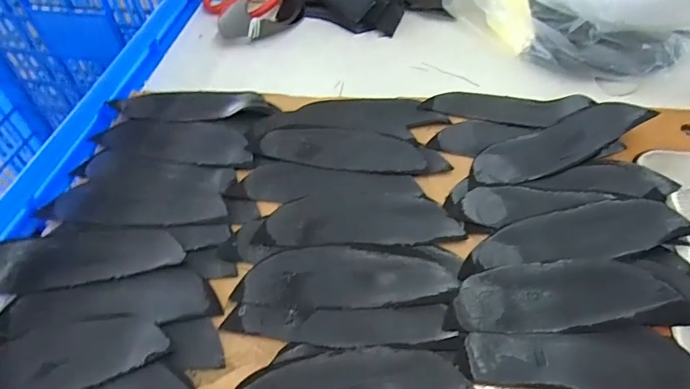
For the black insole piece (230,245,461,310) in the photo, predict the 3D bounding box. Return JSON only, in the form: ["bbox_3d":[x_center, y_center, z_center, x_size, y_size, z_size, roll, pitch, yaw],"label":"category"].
[{"bbox_3d":[0.001,0.055,0.307,0.142,0.004,0.045,1,50,3],"label":"black insole piece"}]

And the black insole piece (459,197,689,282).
[{"bbox_3d":[0.156,0.026,0.316,0.154,0.009,0.042,-5,50,-2],"label":"black insole piece"}]

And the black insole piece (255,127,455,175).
[{"bbox_3d":[0.004,-0.038,0.383,0.159,0.007,0.049,5,50,7],"label":"black insole piece"}]

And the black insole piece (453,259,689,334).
[{"bbox_3d":[0.143,0.065,0.295,0.140,0.005,0.045,-3,50,0],"label":"black insole piece"}]

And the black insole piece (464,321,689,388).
[{"bbox_3d":[0.143,0.099,0.272,0.135,0.004,0.044,0,57,-1],"label":"black insole piece"}]

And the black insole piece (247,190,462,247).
[{"bbox_3d":[0.010,0.016,0.340,0.145,0.004,0.053,-2,54,-1],"label":"black insole piece"}]

